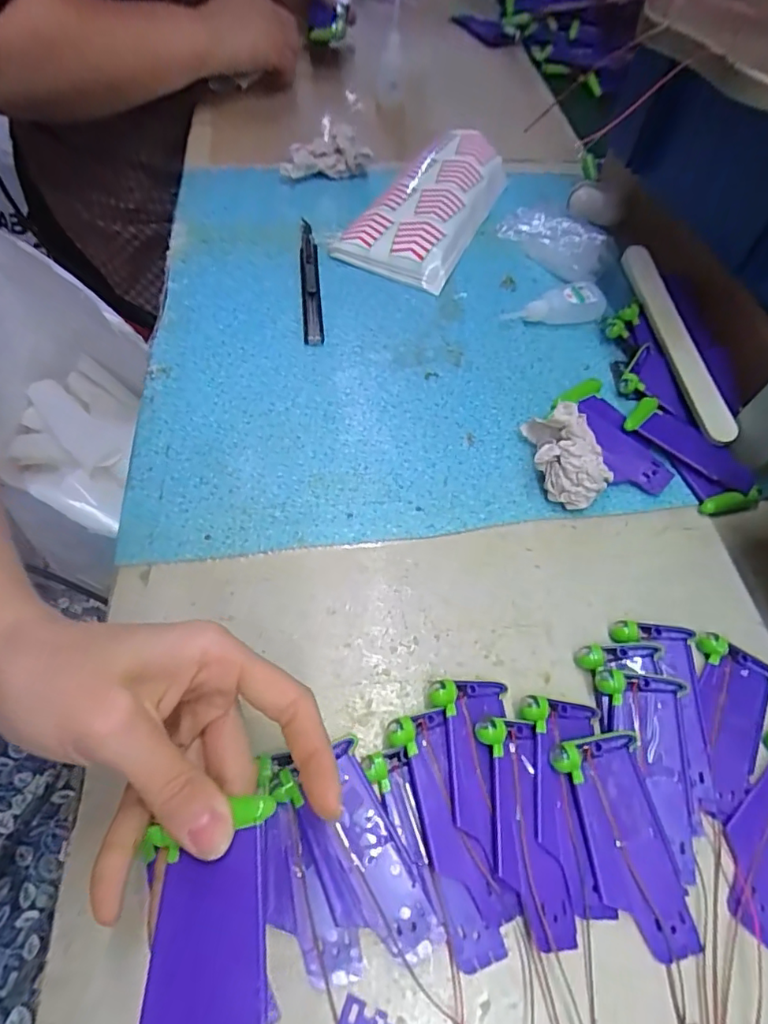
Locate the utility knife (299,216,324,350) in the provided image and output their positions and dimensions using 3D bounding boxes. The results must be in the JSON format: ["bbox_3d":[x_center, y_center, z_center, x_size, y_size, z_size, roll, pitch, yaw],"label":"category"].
[{"bbox_3d":[-0.063,-0.202,0.450,0.016,0.012,0.157,-3,59,-6],"label":"utility knife"}]

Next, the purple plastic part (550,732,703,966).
[{"bbox_3d":[0.110,0.151,0.240,0.041,0.015,0.087,-6,60,-8],"label":"purple plastic part"}]

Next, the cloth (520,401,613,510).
[{"bbox_3d":[0.115,-0.038,0.342,0.044,0.039,0.068,-32,66,-21],"label":"cloth"}]

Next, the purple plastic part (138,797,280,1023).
[{"bbox_3d":[-0.054,0.144,0.165,0.042,0.008,0.085,-10,53,-10],"label":"purple plastic part"}]

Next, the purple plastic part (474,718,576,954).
[{"bbox_3d":[0.064,0.143,0.239,0.030,0.014,0.089,-3,59,-6],"label":"purple plastic part"}]

